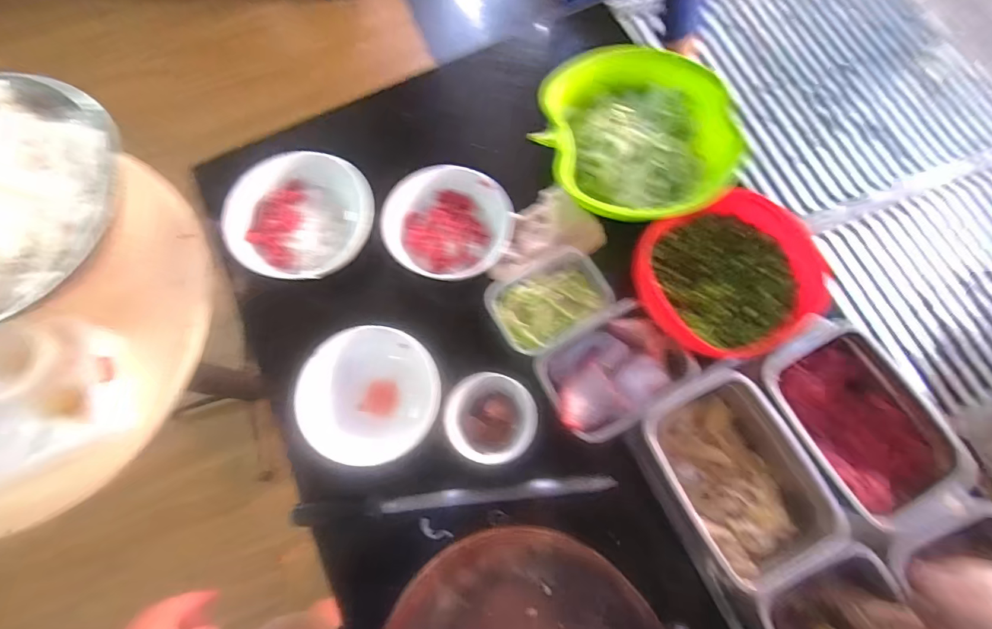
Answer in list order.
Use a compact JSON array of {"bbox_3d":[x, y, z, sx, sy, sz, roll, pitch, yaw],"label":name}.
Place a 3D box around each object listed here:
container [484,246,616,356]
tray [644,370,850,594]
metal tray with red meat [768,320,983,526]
[{"bbox_3d":[0.074,-0.018,0.619,0.156,0.043,0.117,-31,75,-7],"label":"container"},{"bbox_3d":[0.279,0.186,0.538,0.153,0.076,0.214,-26,75,-6],"label":"tray"},{"bbox_3d":[0.431,0.125,0.532,0.161,0.071,0.221,-29,75,-7],"label":"metal tray with red meat"}]

